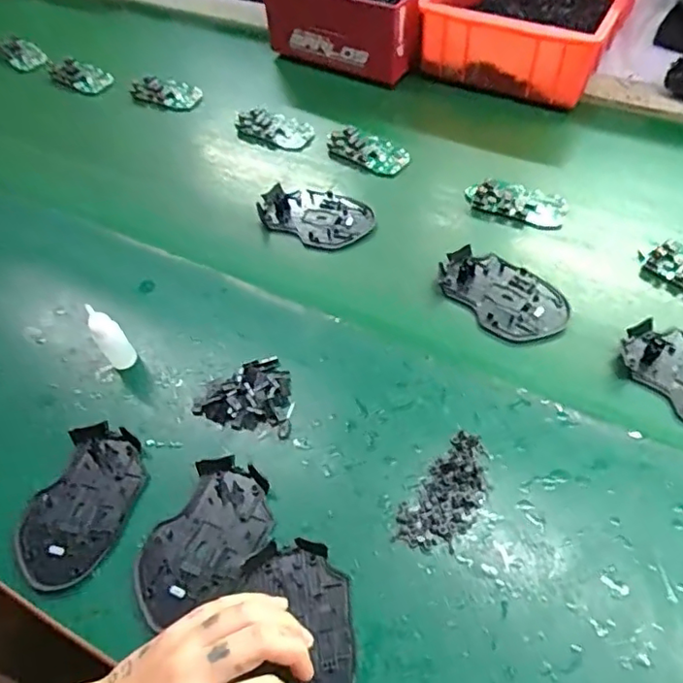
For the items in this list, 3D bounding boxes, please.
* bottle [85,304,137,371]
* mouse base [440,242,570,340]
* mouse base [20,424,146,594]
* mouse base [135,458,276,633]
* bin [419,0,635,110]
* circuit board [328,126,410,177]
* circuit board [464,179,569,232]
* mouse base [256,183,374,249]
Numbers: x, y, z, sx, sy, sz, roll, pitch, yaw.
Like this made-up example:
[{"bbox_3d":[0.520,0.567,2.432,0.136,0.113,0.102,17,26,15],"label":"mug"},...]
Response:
[{"bbox_3d":[-0.187,-0.002,0.471,0.020,0.065,0.021,-11,54,-4],"label":"bottle"},{"bbox_3d":[0.141,-0.043,0.515,0.116,0.010,0.073,34,63,24],"label":"mouse base"},{"bbox_3d":[-0.191,0.118,0.426,0.069,0.015,0.115,13,56,13],"label":"mouse base"},{"bbox_3d":[-0.095,0.139,0.404,0.071,0.017,0.113,25,60,20],"label":"mouse base"},{"bbox_3d":[0.249,-0.422,0.725,0.202,0.092,0.306,23,59,19],"label":"bin"},{"bbox_3d":[0.028,-0.210,0.643,0.097,0.013,0.046,29,61,22],"label":"circuit board"},{"bbox_3d":[0.173,-0.137,0.577,0.096,0.015,0.048,15,57,14],"label":"circuit board"},{"bbox_3d":[-0.027,-0.129,0.592,0.115,0.014,0.066,20,58,17],"label":"mouse base"}]

